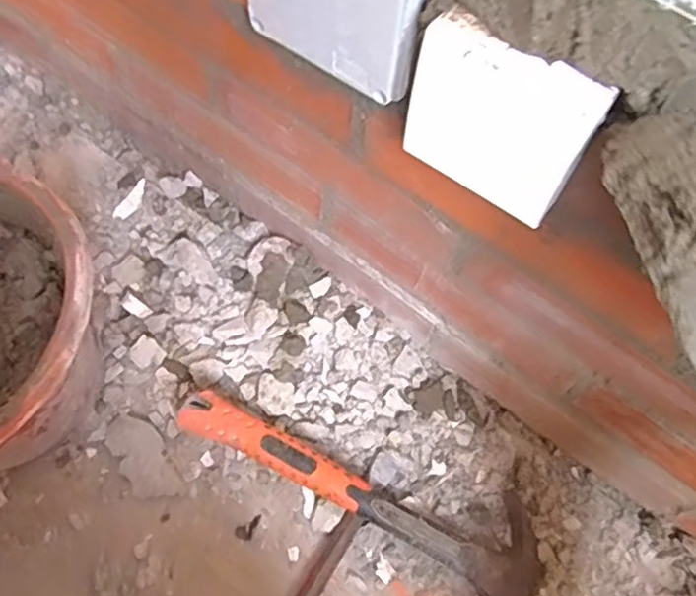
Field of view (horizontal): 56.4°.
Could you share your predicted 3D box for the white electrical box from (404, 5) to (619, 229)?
[{"bbox_3d":[0.072,-0.084,0.321,0.086,0.084,0.025,32,67,11],"label":"white electrical box"}]

